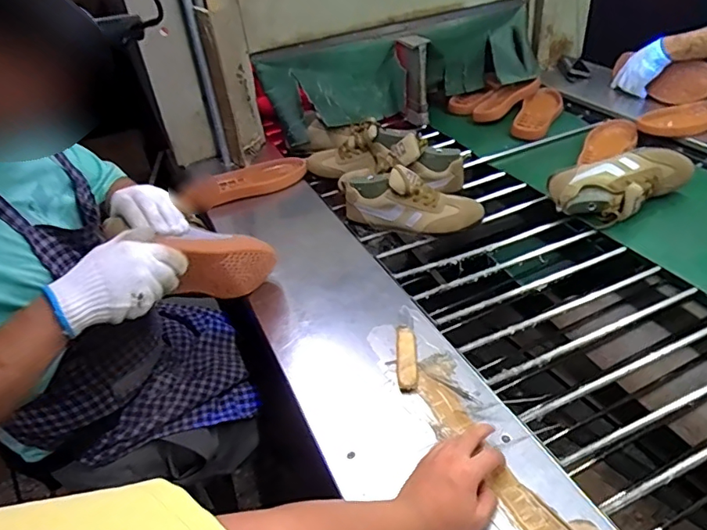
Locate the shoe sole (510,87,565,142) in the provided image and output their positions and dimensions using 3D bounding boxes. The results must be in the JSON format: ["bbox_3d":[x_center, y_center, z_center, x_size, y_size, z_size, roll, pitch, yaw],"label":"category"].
[{"bbox_3d":[0.505,-0.420,1.399,0.101,0.041,0.230,14,45,27],"label":"shoe sole"}]

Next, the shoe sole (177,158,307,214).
[{"bbox_3d":[-0.262,-0.199,1.226,0.295,0.043,0.113,-15,38,-13],"label":"shoe sole"}]

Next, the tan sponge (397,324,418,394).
[{"bbox_3d":[0.077,0.130,0.745,0.028,0.014,0.122,-1,37,5],"label":"tan sponge"}]

